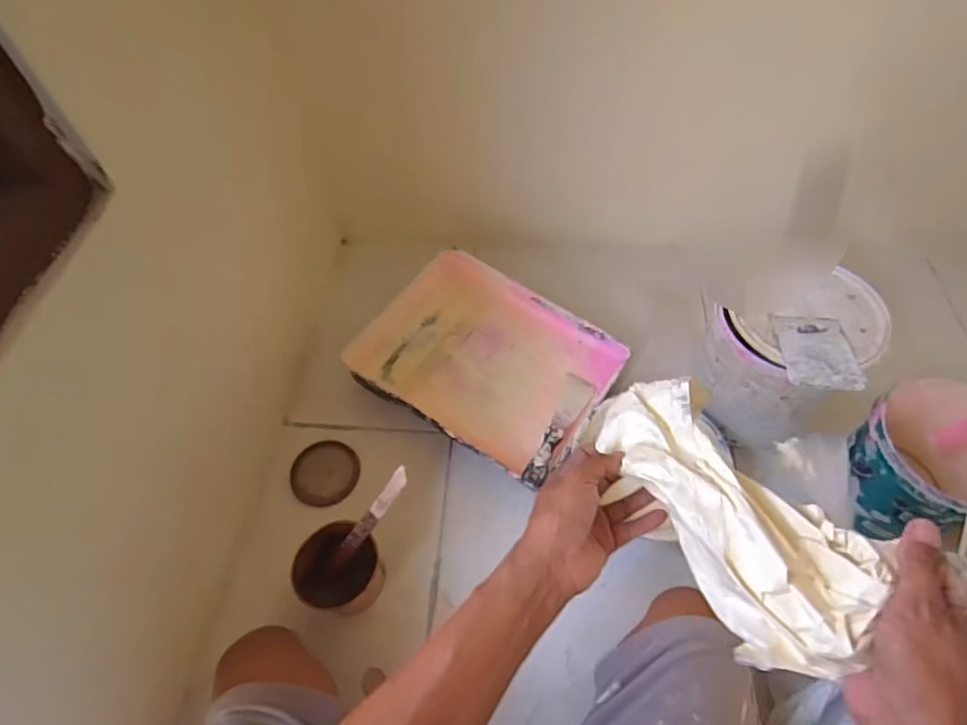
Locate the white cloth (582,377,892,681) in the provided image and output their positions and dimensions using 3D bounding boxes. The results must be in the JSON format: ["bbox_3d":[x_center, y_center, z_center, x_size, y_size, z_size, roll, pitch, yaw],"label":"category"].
[{"bbox_3d":[0.164,0.101,0.393,0.091,0.057,0.223,-25,52,-14],"label":"white cloth"}]

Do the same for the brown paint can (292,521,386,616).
[{"bbox_3d":[-0.176,0.256,0.685,0.092,0.075,0.096,-2,55,3],"label":"brown paint can"}]

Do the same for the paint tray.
[{"bbox_3d":[-0.001,-0.002,0.864,0.375,0.071,0.283,28,61,21],"label":"paint tray"}]

